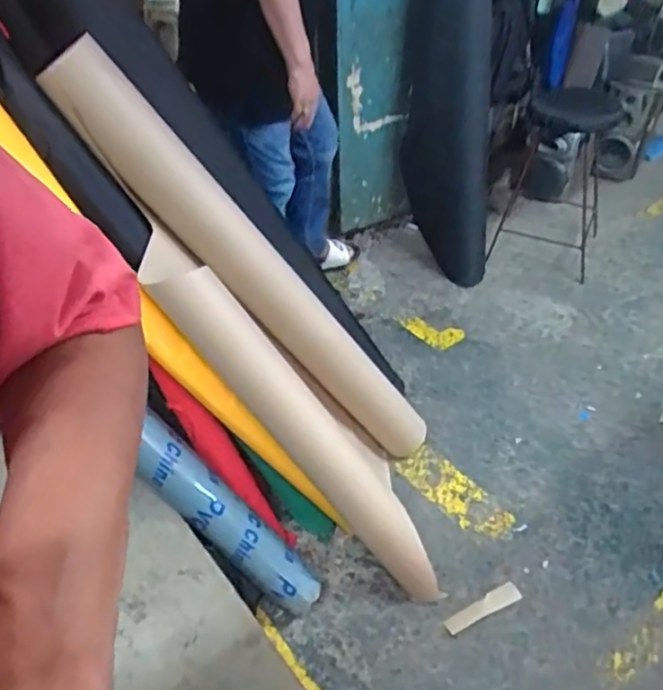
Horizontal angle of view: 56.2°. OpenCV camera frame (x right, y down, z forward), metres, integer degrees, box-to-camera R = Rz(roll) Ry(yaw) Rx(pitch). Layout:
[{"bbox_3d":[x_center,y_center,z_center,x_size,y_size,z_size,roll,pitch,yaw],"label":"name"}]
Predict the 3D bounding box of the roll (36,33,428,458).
[{"bbox_3d":[-0.134,-0.112,1.408,0.122,1.223,0.142,-29,35,20],"label":"roll"}]

